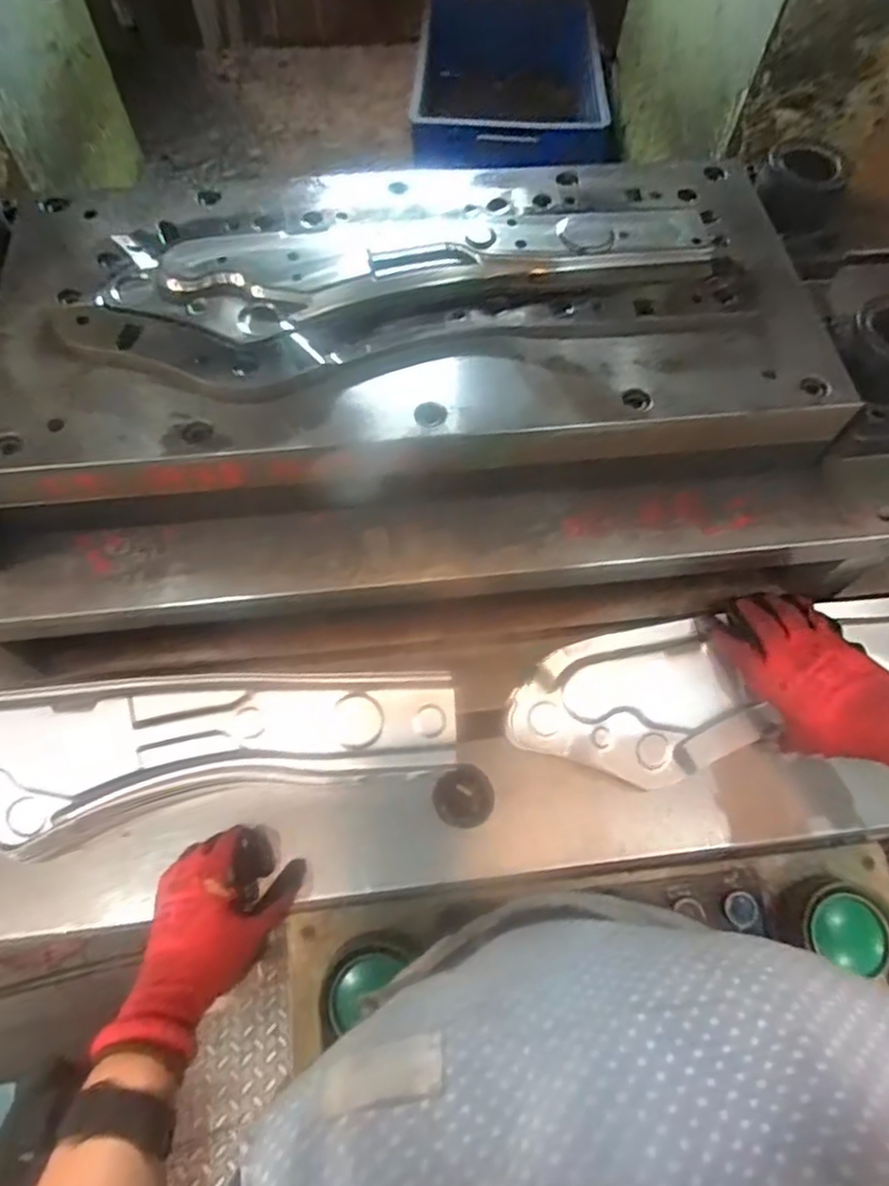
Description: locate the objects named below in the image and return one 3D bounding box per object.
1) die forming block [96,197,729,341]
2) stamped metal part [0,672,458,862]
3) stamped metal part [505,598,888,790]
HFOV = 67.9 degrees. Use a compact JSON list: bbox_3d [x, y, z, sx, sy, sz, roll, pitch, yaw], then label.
[{"bbox_3d":[-0.015,-0.268,0.511,0.459,0.022,0.124,-12,65,-8],"label":"die forming block"},{"bbox_3d":[-0.206,0.122,0.530,0.429,0.031,0.121,-9,91,-7],"label":"stamped metal part"},{"bbox_3d":[0.272,0.077,0.574,0.428,0.054,0.118,-10,65,-5],"label":"stamped metal part"}]

